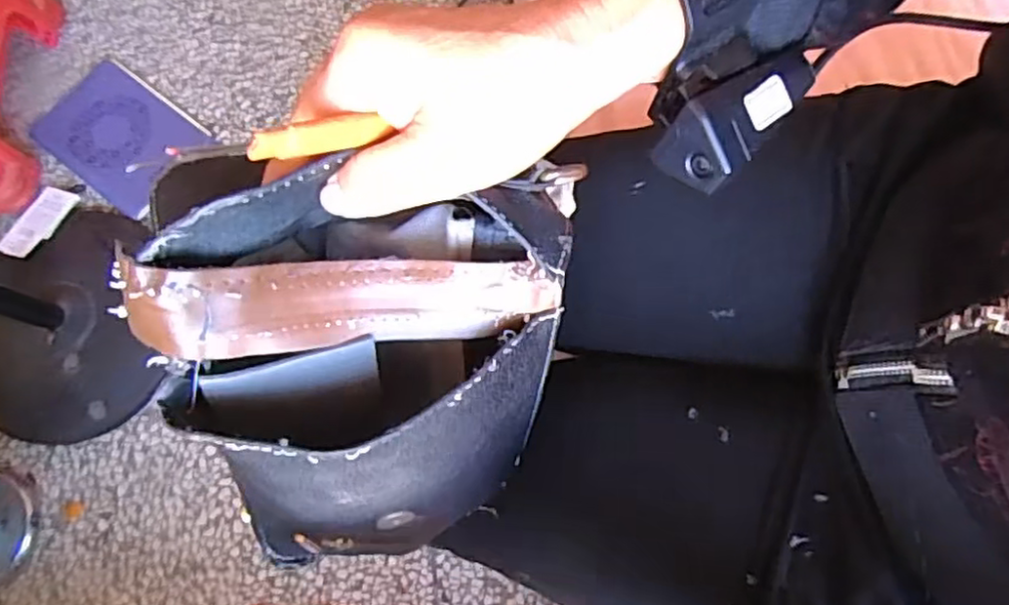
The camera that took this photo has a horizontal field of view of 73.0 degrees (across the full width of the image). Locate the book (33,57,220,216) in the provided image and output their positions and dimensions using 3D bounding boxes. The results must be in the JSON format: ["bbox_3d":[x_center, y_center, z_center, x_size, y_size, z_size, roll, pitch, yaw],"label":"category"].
[{"bbox_3d":[-0.621,-0.274,1.098,0.251,0.023,0.177,35,80,12],"label":"book"}]

